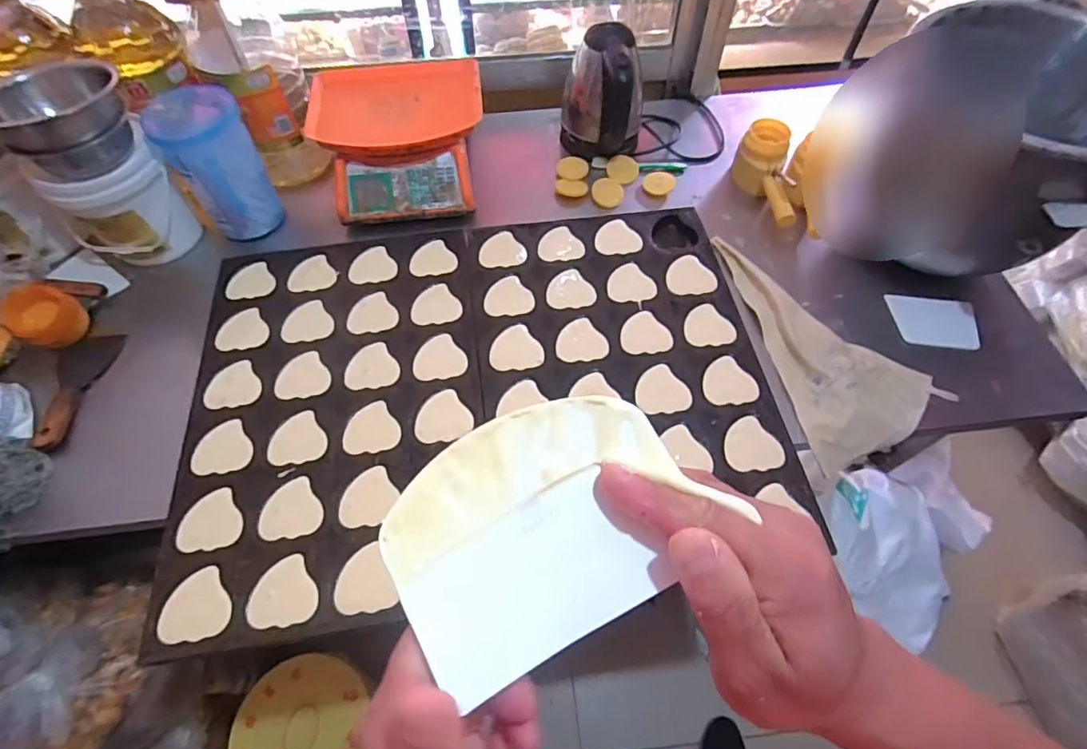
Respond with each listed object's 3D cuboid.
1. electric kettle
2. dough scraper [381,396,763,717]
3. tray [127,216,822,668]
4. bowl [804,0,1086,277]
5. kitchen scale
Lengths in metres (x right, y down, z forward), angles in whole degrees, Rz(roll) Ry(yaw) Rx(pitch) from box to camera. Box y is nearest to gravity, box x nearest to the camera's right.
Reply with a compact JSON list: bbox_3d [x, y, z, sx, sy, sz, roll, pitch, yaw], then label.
[{"bbox_3d":[0.104,-0.486,0.971,0.144,0.199,0.133,7,59,5],"label":"electric kettle"},{"bbox_3d":[0.002,0.063,0.233,0.129,0.027,0.093,-25,62,-14],"label":"dough scraper"},{"bbox_3d":[-0.087,0.011,0.765,0.784,0.025,0.581,-7,59,-4],"label":"tray"},{"bbox_3d":[0.648,-0.330,0.813,0.332,0.282,0.351,0,59,0],"label":"bowl"},{"bbox_3d":[-0.253,-0.416,0.971,0.296,0.129,0.290,-7,59,-3],"label":"kitchen scale"}]

